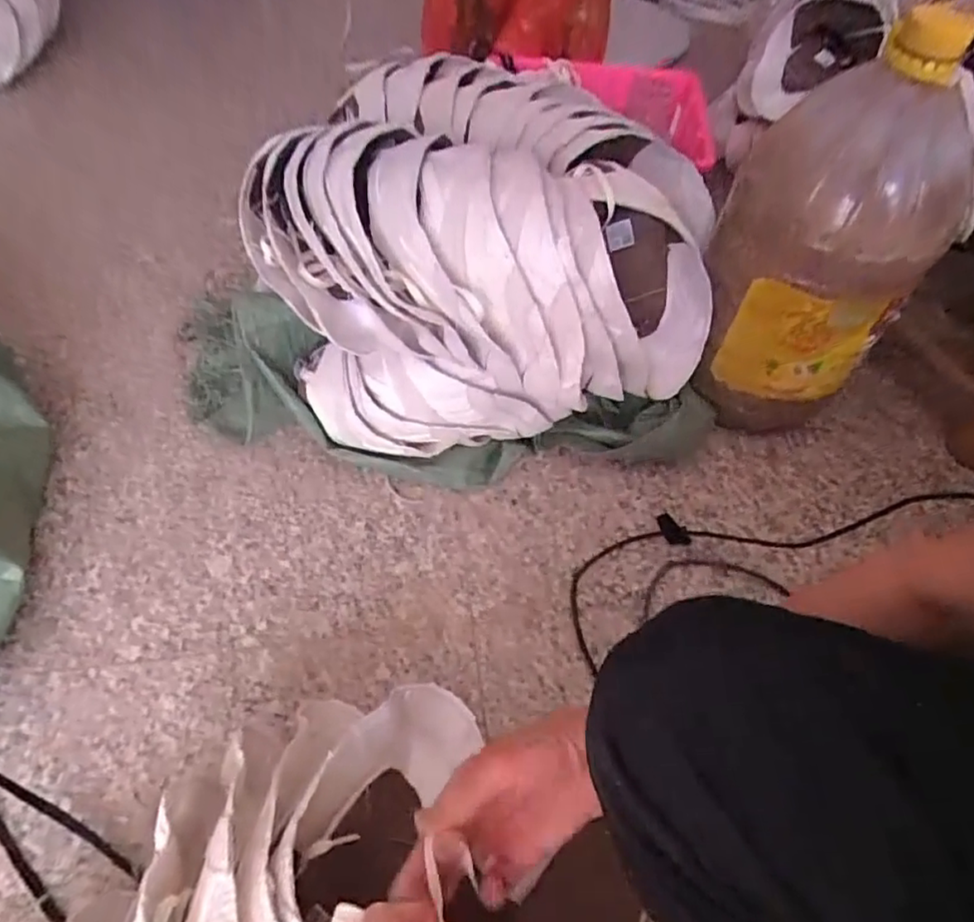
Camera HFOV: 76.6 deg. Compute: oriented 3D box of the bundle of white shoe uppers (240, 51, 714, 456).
[{"bbox_3d":[0.009,-0.248,0.676,0.487,0.265,0.422,4,54,-1],"label":"bundle of white shoe uppers"}]

